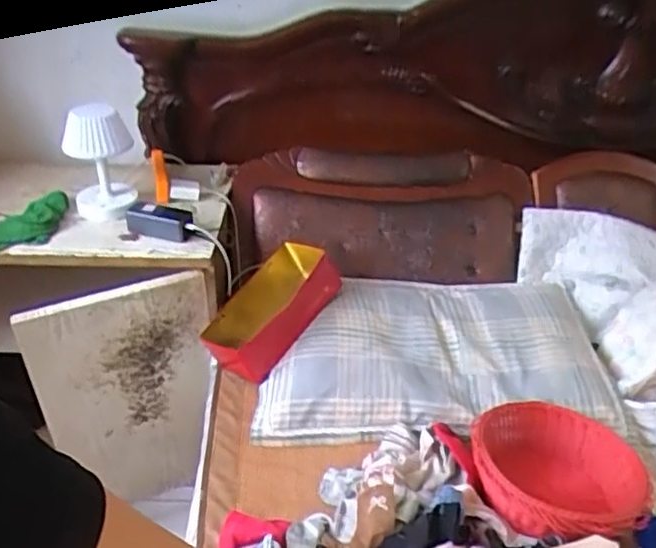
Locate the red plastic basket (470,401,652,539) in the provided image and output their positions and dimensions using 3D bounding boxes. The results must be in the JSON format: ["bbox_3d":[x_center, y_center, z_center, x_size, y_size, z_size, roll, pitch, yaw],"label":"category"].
[{"bbox_3d":[0.377,0.347,1.100,0.277,0.140,0.273,15,34,19],"label":"red plastic basket"}]

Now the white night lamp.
[{"bbox_3d":[-0.473,-0.239,1.380,0.144,0.232,0.156,-9,34,-18],"label":"white night lamp"}]

